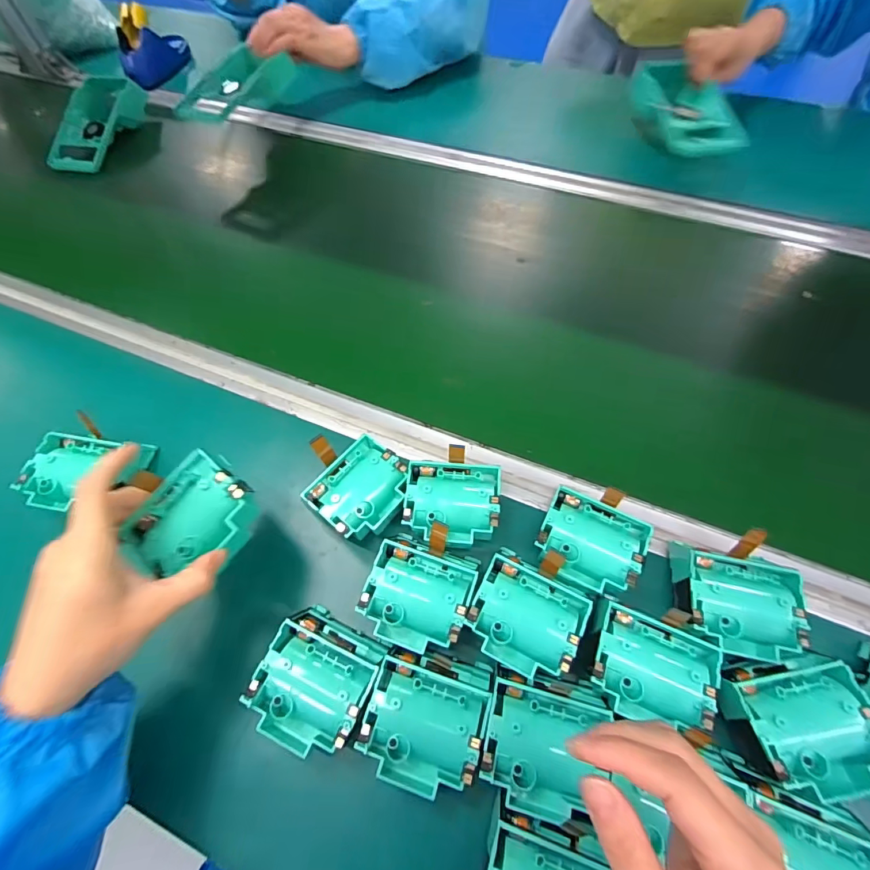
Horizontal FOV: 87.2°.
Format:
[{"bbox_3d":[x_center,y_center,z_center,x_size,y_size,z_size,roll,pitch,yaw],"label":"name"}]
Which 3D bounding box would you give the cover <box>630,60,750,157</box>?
[{"bbox_3d":[0.331,-0.434,0.605,0.125,0.038,0.162,3,61,4],"label":"cover"}]

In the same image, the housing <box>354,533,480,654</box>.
[{"bbox_3d":[-0.011,0.115,0.336,0.073,0.031,0.076,17,63,11],"label":"housing"}]

